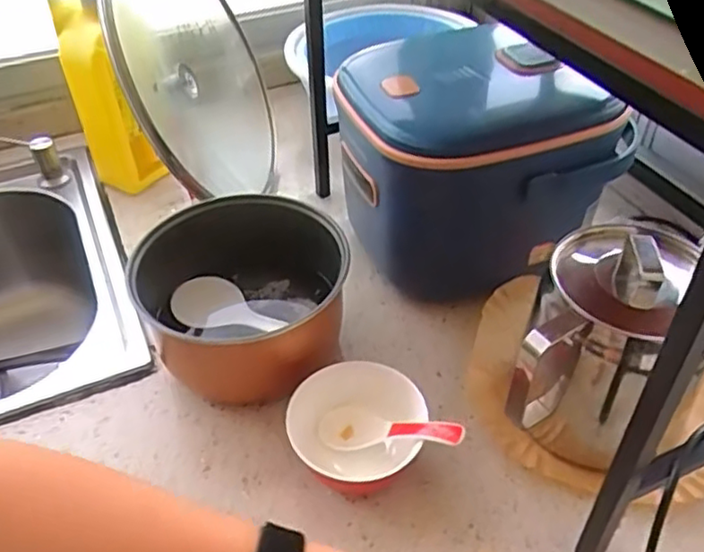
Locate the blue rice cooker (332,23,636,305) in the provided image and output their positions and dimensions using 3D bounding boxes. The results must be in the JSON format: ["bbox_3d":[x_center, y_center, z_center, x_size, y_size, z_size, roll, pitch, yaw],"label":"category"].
[{"bbox_3d":[0.120,-0.119,0.711,0.248,0.203,0.233,-16,46,-15],"label":"blue rice cooker"}]

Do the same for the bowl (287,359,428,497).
[{"bbox_3d":[0.004,0.127,0.548,0.104,0.053,0.109,-1,44,1],"label":"bowl"}]

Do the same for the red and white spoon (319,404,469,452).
[{"bbox_3d":[0.029,0.125,0.541,0.129,0.024,0.042,-8,33,40],"label":"red and white spoon"}]

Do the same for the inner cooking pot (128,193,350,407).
[{"bbox_3d":[-0.102,0.021,0.637,0.185,0.114,0.172,-1,44,1],"label":"inner cooking pot"}]

